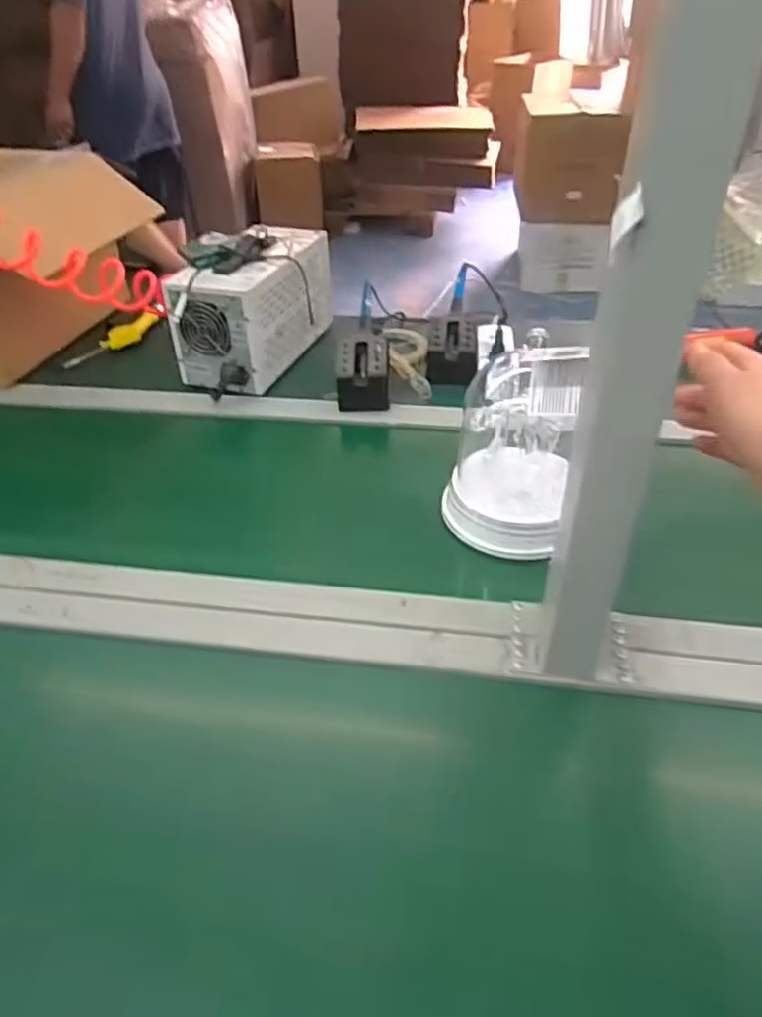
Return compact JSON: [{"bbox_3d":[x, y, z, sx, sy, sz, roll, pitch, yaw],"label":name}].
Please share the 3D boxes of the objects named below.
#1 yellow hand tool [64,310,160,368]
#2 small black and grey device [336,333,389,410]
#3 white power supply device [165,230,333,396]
[{"bbox_3d":[-0.431,-0.270,1.082,0.021,0.034,0.170,26,47,30],"label":"yellow hand tool"},{"bbox_3d":[-0.023,-0.182,0.911,0.073,0.077,0.069,0,39,2],"label":"small black and grey device"},{"bbox_3d":[-0.181,-0.295,0.987,0.125,0.154,0.263,15,42,19],"label":"white power supply device"}]

